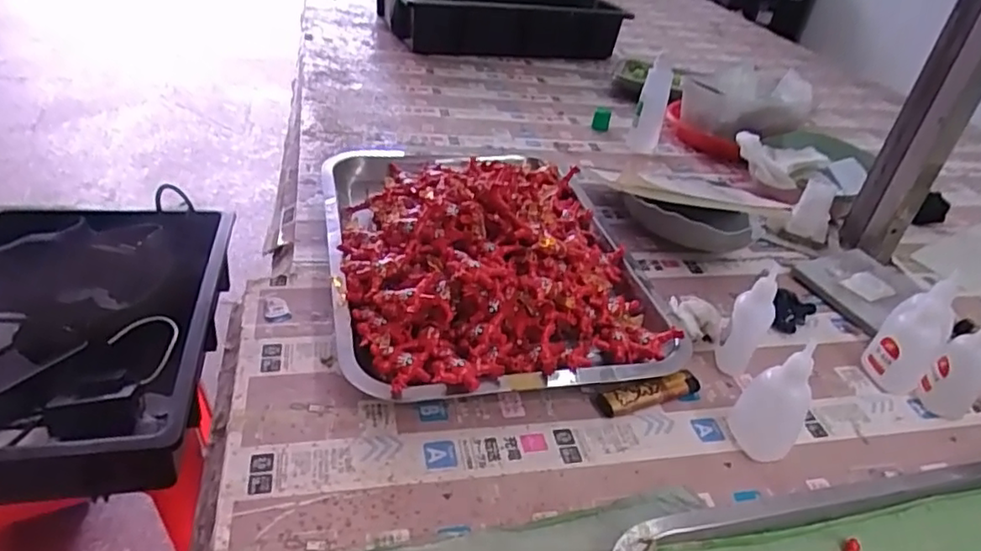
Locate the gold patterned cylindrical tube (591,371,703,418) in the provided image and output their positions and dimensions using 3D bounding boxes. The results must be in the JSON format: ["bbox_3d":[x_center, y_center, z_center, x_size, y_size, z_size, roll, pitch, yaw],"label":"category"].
[{"bbox_3d":[0.116,0.084,0.447,0.082,0.019,0.019,-6,38,-18],"label":"gold patterned cylindrical tube"}]

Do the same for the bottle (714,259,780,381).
[{"bbox_3d":[0.196,0.033,0.466,0.025,0.090,0.026,12,36,6],"label":"bottle"}]

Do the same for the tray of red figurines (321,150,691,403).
[{"bbox_3d":[-0.012,-0.041,0.541,0.249,0.078,0.350,-5,38,-17],"label":"tray of red figurines"}]

